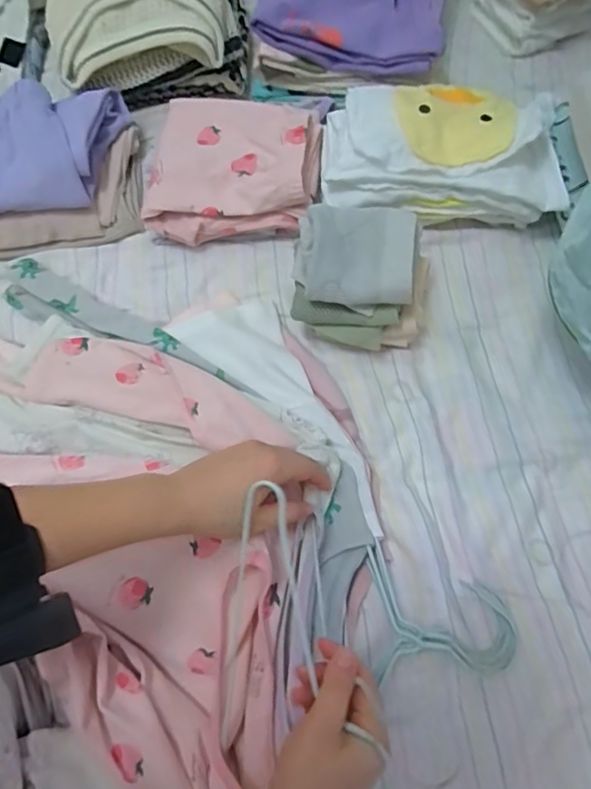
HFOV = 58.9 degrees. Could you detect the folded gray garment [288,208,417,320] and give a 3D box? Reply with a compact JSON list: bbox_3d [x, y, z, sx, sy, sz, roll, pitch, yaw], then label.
[{"bbox_3d":[0.053,-0.123,0.467,0.104,0.030,0.087,7,76,5],"label":"folded gray garment"}]

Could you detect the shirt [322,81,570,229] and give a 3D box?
[{"bbox_3d":[0.146,-0.241,0.540,0.232,0.081,0.124,2,76,1],"label":"shirt"}]

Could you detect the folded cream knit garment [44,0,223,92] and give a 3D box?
[{"bbox_3d":[-0.183,-0.417,0.582,0.204,0.057,0.144,-5,76,-1],"label":"folded cream knit garment"}]

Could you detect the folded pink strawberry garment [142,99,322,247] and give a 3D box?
[{"bbox_3d":[-0.066,-0.247,0.570,0.177,0.061,0.172,8,76,2],"label":"folded pink strawberry garment"}]

